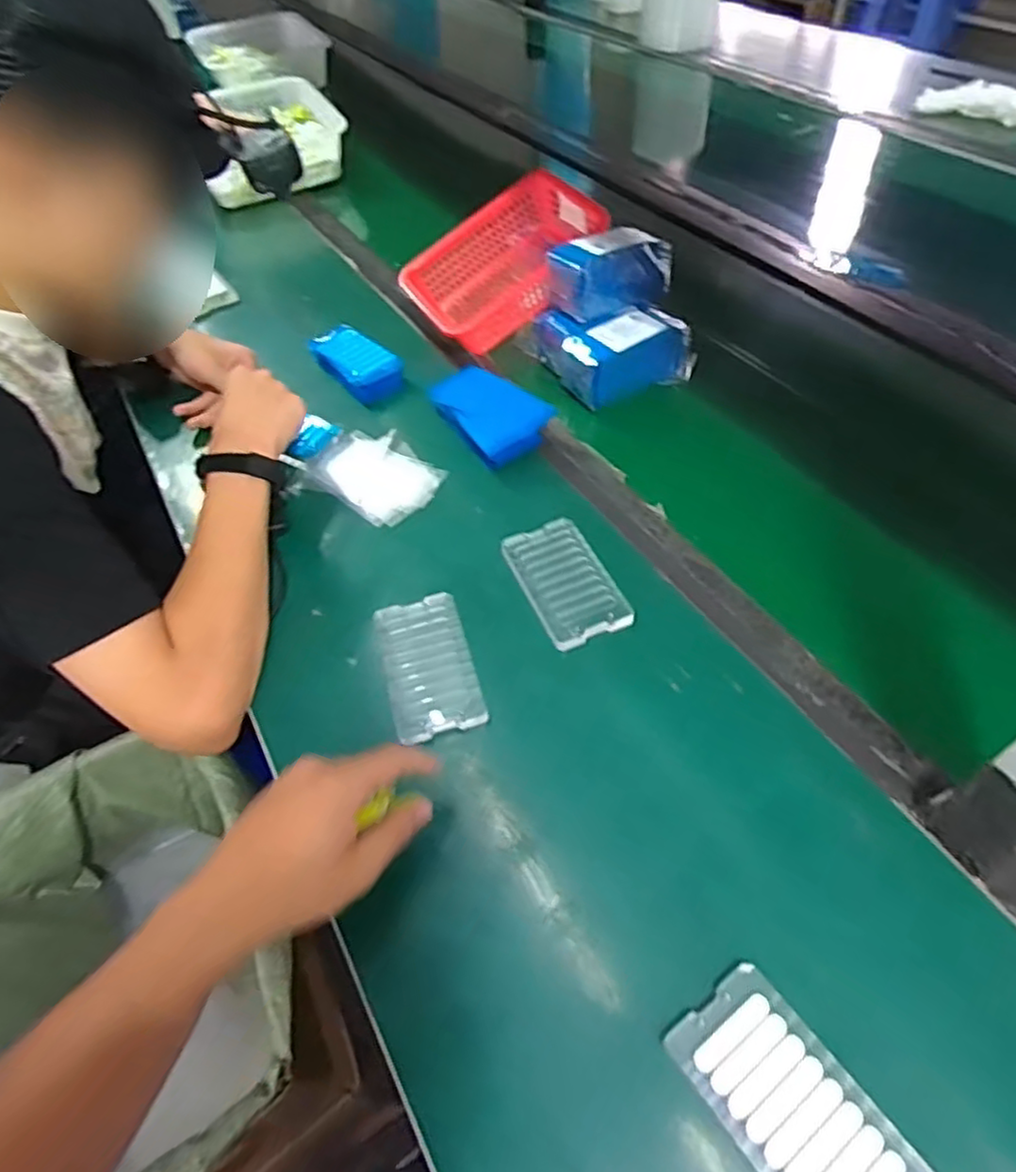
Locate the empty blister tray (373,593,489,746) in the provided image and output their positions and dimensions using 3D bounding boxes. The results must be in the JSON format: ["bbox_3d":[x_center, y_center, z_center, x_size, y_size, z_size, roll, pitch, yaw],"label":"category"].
[{"bbox_3d":[-0.064,0.059,0.542,0.065,0.004,0.123,-15,51,-8],"label":"empty blister tray"}]

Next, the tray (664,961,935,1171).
[{"bbox_3d":[0.146,0.269,0.355,0.070,0.008,0.118,-31,55,-19],"label":"tray"}]

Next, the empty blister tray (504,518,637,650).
[{"bbox_3d":[0.047,-0.006,0.582,0.070,0.008,0.124,-20,52,-12],"label":"empty blister tray"}]

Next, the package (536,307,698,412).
[{"bbox_3d":[0.115,-0.271,0.766,0.134,0.058,0.128,-23,53,-14],"label":"package"}]

